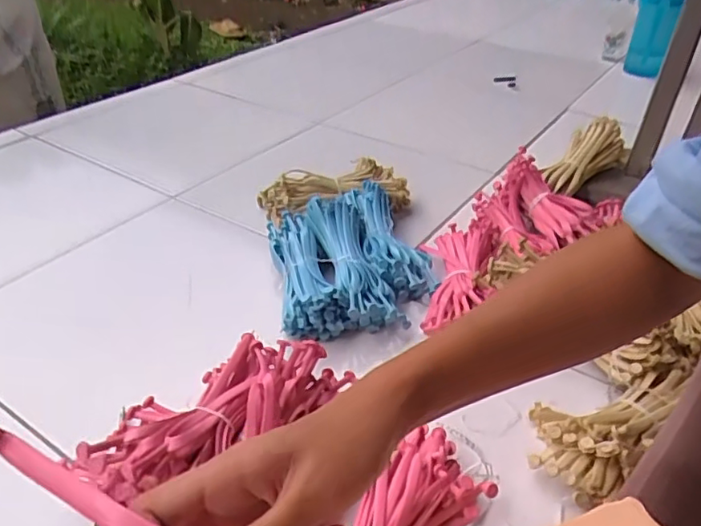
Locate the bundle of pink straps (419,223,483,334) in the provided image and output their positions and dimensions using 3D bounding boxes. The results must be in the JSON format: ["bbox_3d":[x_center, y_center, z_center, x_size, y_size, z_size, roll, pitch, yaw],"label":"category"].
[{"bbox_3d":[0.136,0.013,0.749,0.086,0.039,0.199,5,36,5],"label":"bundle of pink straps"}]

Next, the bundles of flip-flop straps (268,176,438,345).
[{"bbox_3d":[0.000,-0.020,0.780,0.206,0.069,0.263,-6,37,-10],"label":"bundles of flip-flop straps"}]

